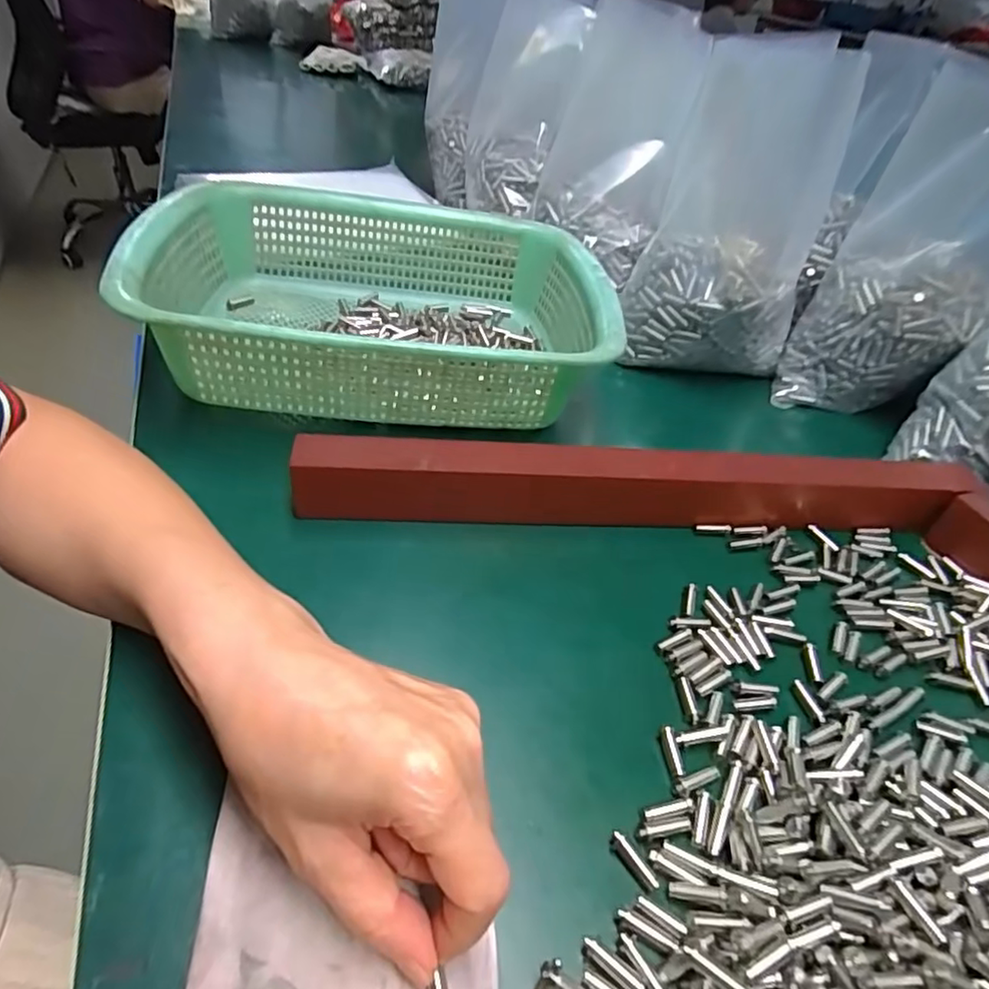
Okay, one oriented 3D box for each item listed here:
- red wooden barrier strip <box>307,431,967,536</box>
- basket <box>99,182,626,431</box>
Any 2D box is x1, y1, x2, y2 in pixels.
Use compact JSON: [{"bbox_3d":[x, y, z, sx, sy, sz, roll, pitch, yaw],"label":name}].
[{"bbox_3d":[0.081,-0.006,0.344,0.368,0.047,0.026,1,43,-7],"label":"red wooden barrier strip"},{"bbox_3d":[-0.070,-0.134,0.422,0.287,0.093,0.221,-2,44,-10],"label":"basket"}]

